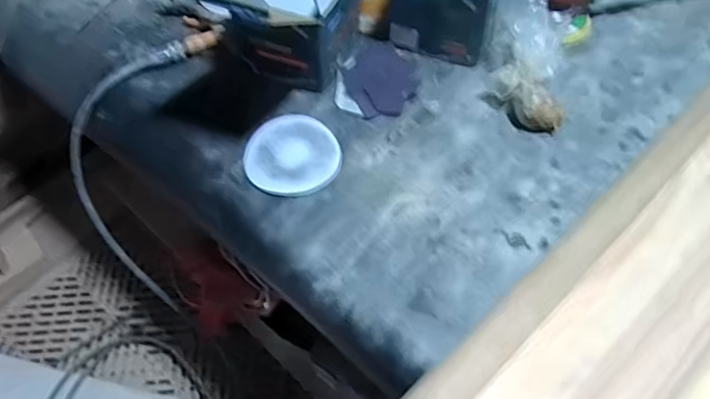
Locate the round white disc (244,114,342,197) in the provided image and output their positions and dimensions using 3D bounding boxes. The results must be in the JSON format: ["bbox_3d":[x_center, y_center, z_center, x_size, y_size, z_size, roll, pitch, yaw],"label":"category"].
[{"bbox_3d":[-0.076,-0.055,0.640,0.110,0.016,0.117,-2,56,2],"label":"round white disc"}]

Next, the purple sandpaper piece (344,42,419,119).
[{"bbox_3d":[0.035,-0.165,0.716,0.094,0.012,0.136,-9,56,-3],"label":"purple sandpaper piece"}]

